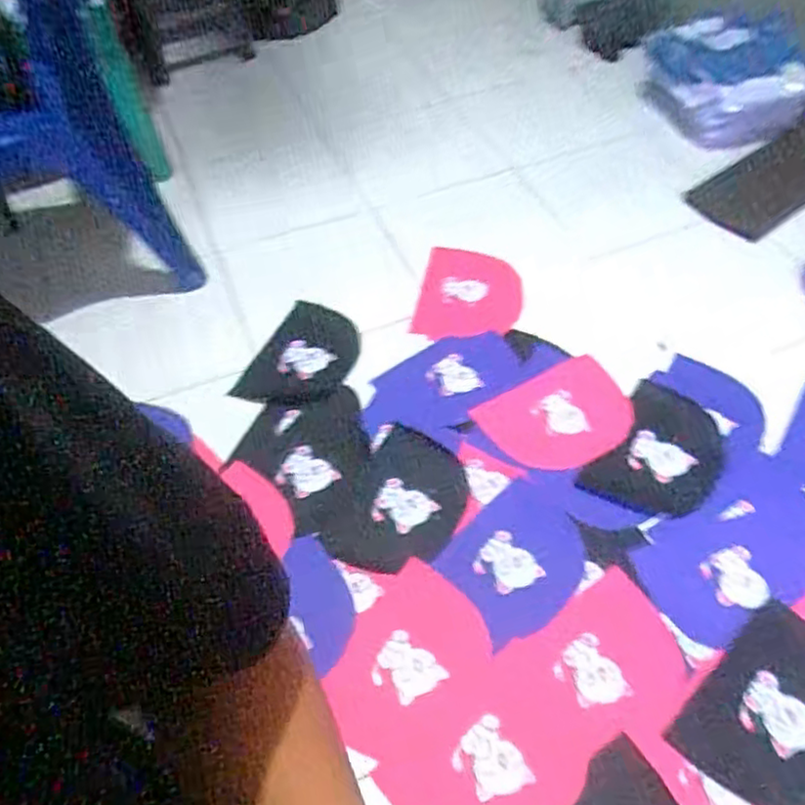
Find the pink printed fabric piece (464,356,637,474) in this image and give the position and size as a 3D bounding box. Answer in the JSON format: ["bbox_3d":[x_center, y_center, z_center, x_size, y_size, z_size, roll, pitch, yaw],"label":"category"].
[{"bbox_3d":[0.298,0.028,1.299,0.278,0.019,0.202,-21,53,-13],"label":"pink printed fabric piece"}]

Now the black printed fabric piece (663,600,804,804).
[{"bbox_3d":[0.540,0.435,0.961,0.290,0.015,0.197,-37,58,-23],"label":"black printed fabric piece"}]

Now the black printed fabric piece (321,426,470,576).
[{"bbox_3d":[0.004,0.174,1.201,0.202,0.014,0.286,21,55,19],"label":"black printed fabric piece"}]

